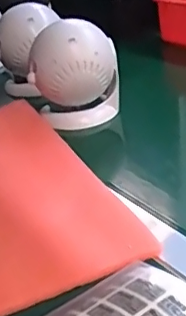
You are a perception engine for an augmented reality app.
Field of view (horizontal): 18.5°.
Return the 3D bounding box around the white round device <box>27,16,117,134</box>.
[{"bbox_3d":[-0.027,-0.116,0.795,0.123,0.136,0.100,-9,27,3],"label":"white round device"}]

